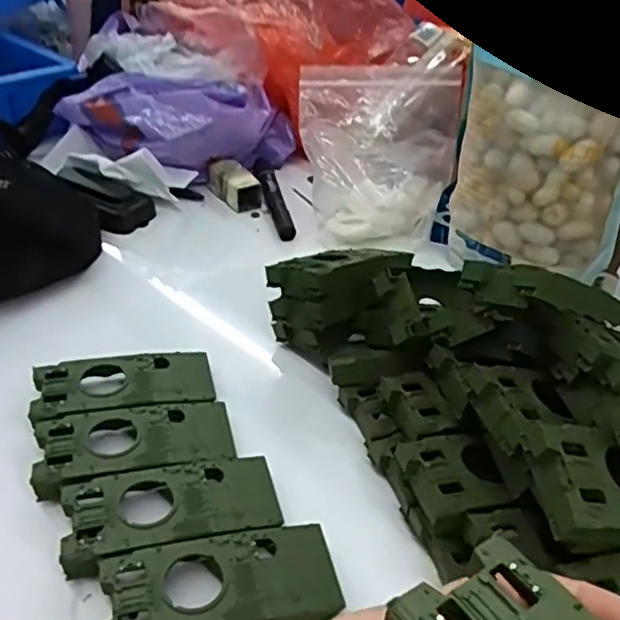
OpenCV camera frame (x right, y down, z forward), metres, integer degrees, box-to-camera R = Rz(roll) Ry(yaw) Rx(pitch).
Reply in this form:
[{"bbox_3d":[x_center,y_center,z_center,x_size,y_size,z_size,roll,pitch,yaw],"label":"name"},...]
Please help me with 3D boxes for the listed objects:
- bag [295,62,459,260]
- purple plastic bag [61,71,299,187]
[{"bbox_3d":[0.066,-0.144,0.590,0.141,0.109,0.160,0,37,-5],"label":"bag"},{"bbox_3d":[-0.118,-0.176,0.618,0.222,0.082,0.095,-9,38,-16],"label":"purple plastic bag"}]

